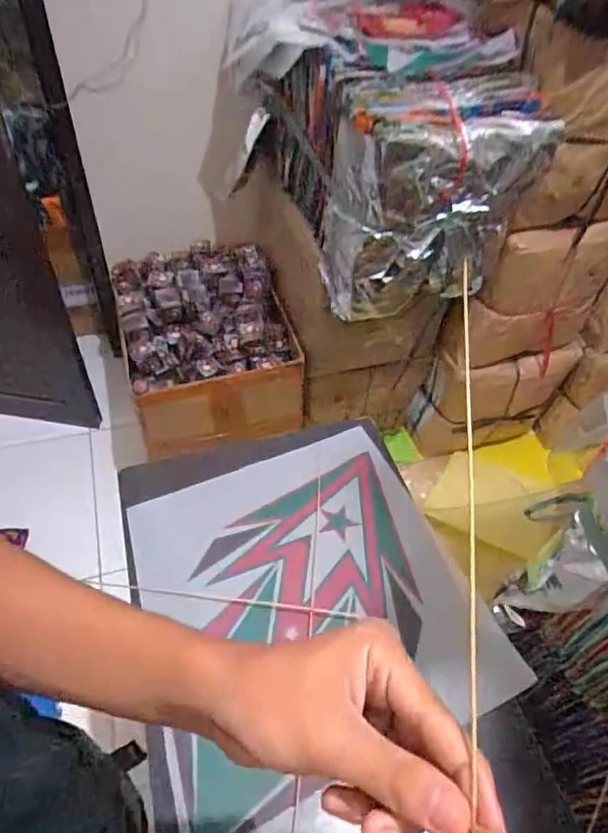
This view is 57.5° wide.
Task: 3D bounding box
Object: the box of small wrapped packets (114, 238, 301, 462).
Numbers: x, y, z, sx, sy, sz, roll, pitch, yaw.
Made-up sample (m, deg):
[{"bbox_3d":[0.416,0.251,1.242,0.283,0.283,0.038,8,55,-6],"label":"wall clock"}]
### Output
[{"bbox_3d":[-0.271,-0.200,1.538,0.426,0.252,0.609,-12,51,-15],"label":"box of small wrapped packets"}]

